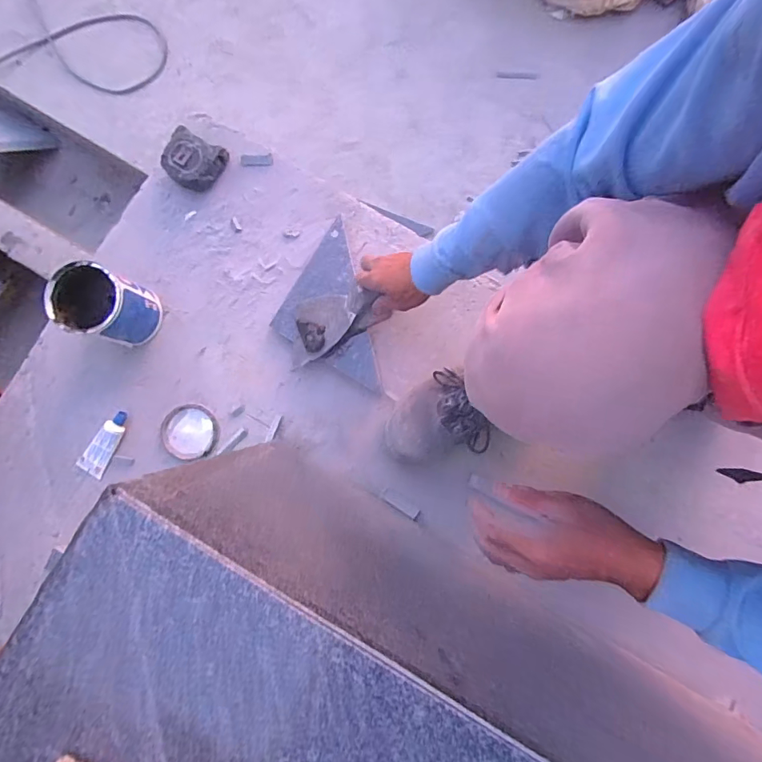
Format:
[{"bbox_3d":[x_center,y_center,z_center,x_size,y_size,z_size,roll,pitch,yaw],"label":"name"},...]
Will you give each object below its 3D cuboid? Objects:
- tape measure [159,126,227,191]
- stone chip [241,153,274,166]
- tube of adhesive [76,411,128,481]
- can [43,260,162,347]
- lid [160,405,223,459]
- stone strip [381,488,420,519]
[{"bbox_3d":[-0.301,-0.352,0.713,0.092,0.036,0.083,27,87,4],"label":"tape measure"},{"bbox_3d":[-0.201,-0.359,0.724,0.051,0.005,0.019,-6,86,0],"label":"stone chip"},{"bbox_3d":[-0.432,0.098,0.698,0.047,0.019,0.110,36,96,7],"label":"tube of adhesive"},{"bbox_3d":[-0.403,-0.109,0.665,0.107,0.123,0.104,0,86,1],"label":"can"},{"bbox_3d":[-0.304,0.081,0.707,0.093,0.011,0.083,5,86,1],"label":"lid"},{"bbox_3d":[0.029,0.183,0.664,0.059,0.004,0.017,31,56,10],"label":"stone strip"}]

